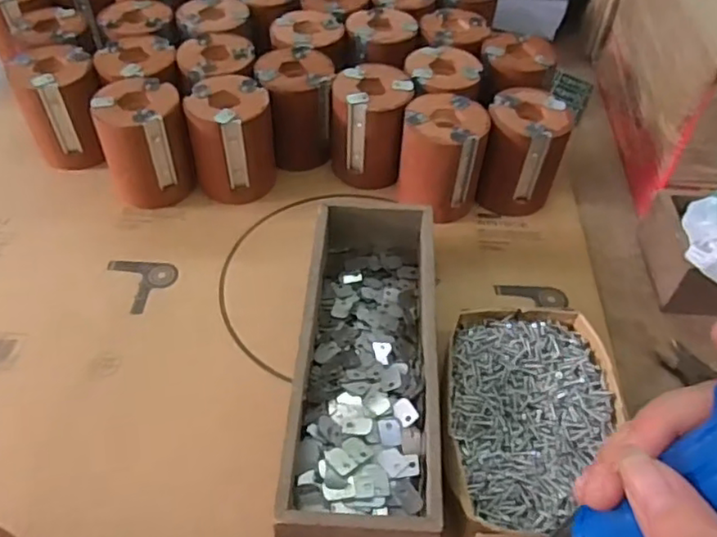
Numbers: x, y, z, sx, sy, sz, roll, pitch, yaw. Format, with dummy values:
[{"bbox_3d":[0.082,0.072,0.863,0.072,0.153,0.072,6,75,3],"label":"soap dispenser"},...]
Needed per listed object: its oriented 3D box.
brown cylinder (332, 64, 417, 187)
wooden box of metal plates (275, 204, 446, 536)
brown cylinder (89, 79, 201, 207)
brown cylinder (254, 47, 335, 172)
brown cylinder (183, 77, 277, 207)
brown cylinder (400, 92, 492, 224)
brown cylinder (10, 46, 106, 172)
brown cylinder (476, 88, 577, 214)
[{"bbox_3d":[0.012,-0.143,0.640,0.077,0.096,0.081,-1,48,-3],"label":"brown cylinder"},{"bbox_3d":[0.009,0.070,0.481,0.100,0.066,0.293,4,48,2],"label":"wooden box of metal plates"},{"bbox_3d":[-0.208,-0.122,0.614,0.076,0.101,0.076,-17,51,-16],"label":"brown cylinder"},{"bbox_3d":[-0.065,-0.165,0.662,0.075,0.101,0.076,-9,49,-10],"label":"brown cylinder"},{"bbox_3d":[-0.124,-0.127,0.623,0.078,0.099,0.073,-4,48,-5],"label":"brown cylinder"},{"bbox_3d":[0.081,-0.105,0.613,0.078,0.101,0.081,10,49,7],"label":"brown cylinder"},{"bbox_3d":[-0.301,-0.163,0.645,0.076,0.100,0.082,-23,53,-21],"label":"brown cylinder"},{"bbox_3d":[0.162,-0.116,0.624,0.073,0.102,0.074,9,48,6],"label":"brown cylinder"}]

